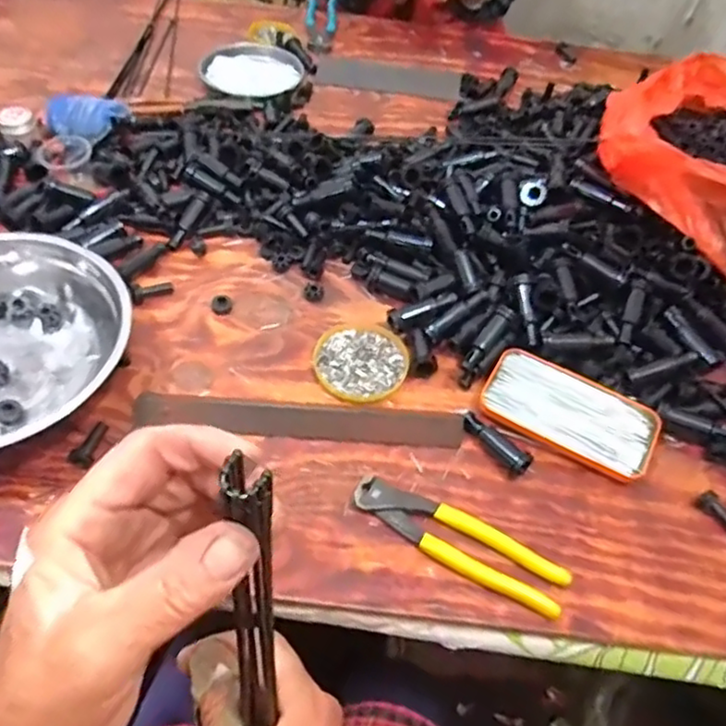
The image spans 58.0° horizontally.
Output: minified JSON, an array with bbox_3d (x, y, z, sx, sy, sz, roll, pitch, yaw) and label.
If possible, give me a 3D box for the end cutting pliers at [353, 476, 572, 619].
[{"bbox_3d":[0.071,0.132,0.489,0.164,0.016,0.044,27,55,14],"label":"end cutting pliers"}]

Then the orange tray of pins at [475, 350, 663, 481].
[{"bbox_3d":[0.178,0.043,0.566,0.144,0.015,0.079,28,55,15],"label":"orange tray of pins"}]

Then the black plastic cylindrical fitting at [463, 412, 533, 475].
[{"bbox_3d":[0.111,0.063,0.541,0.020,0.019,0.065,-33,62,-27],"label":"black plastic cylindrical fitting"}]

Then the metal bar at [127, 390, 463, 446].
[{"bbox_3d":[-0.050,0.046,0.539,0.265,0.005,0.033,4,52,-2],"label":"metal bar"}]

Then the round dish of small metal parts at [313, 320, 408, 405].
[{"bbox_3d":[0.000,-0.005,0.594,0.082,0.005,0.089,3,52,-4],"label":"round dish of small metal parts"}]

